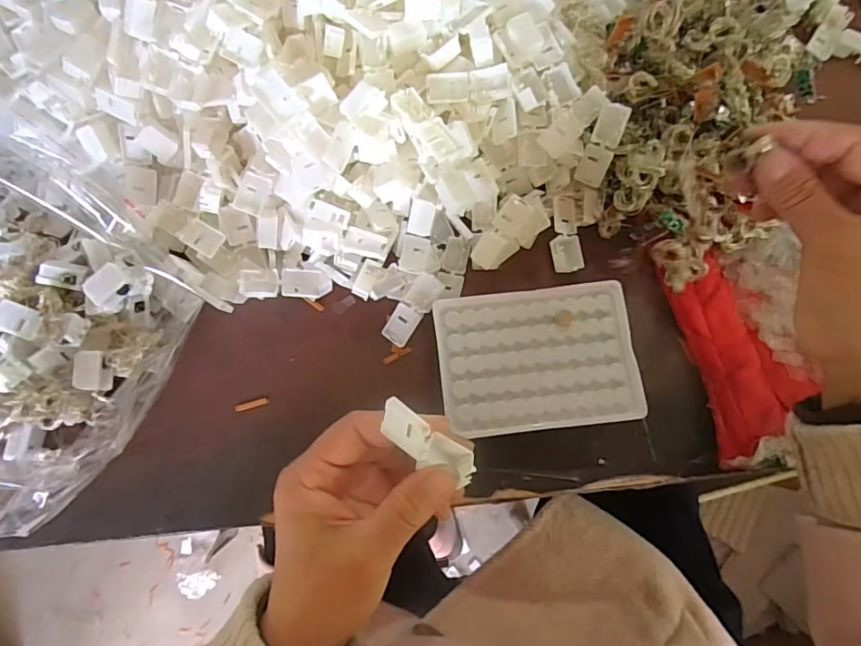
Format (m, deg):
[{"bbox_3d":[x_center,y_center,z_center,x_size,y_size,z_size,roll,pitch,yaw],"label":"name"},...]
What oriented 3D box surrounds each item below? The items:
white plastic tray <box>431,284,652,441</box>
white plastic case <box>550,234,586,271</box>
[{"bbox_3d":[0.071,0.025,0.353,0.128,0.025,0.094,-6,75,0],"label":"white plastic tray"},{"bbox_3d":[0.101,-0.051,0.380,0.022,0.006,0.027,-4,75,0],"label":"white plastic case"}]

